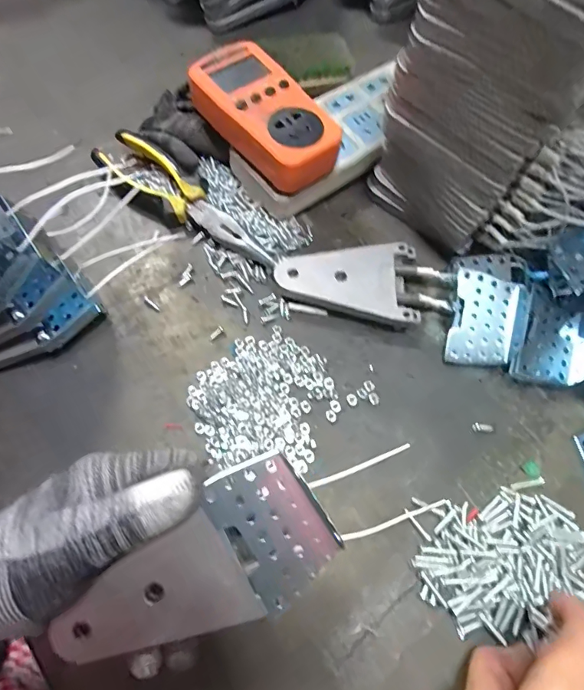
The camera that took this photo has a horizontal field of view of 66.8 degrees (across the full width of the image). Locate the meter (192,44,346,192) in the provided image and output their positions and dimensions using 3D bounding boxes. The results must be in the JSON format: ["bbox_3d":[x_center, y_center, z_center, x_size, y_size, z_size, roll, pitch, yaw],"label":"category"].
[{"bbox_3d":[-0.024,-0.177,0.356,0.072,0.048,0.129,-34,71,-15],"label":"meter"}]

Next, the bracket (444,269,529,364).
[{"bbox_3d":[0.145,-0.018,0.331,0.052,0.007,0.068,12,86,3],"label":"bracket"}]

